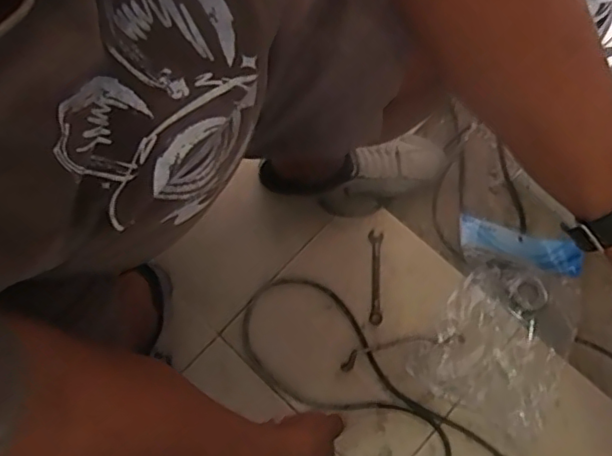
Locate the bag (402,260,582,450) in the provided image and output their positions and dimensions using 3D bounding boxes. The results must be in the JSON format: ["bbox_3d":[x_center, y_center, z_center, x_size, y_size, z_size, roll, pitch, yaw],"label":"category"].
[{"bbox_3d":[0.277,0.152,0.810,0.178,0.047,0.244,31,75,11],"label":"bag"}]

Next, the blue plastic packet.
[{"bbox_3d":[0.314,0.026,0.849,0.186,0.034,0.056,17,73,-6],"label":"blue plastic packet"}]

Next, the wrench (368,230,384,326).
[{"bbox_3d":[0.102,0.072,0.841,0.020,0.008,0.137,2,72,2],"label":"wrench"}]

